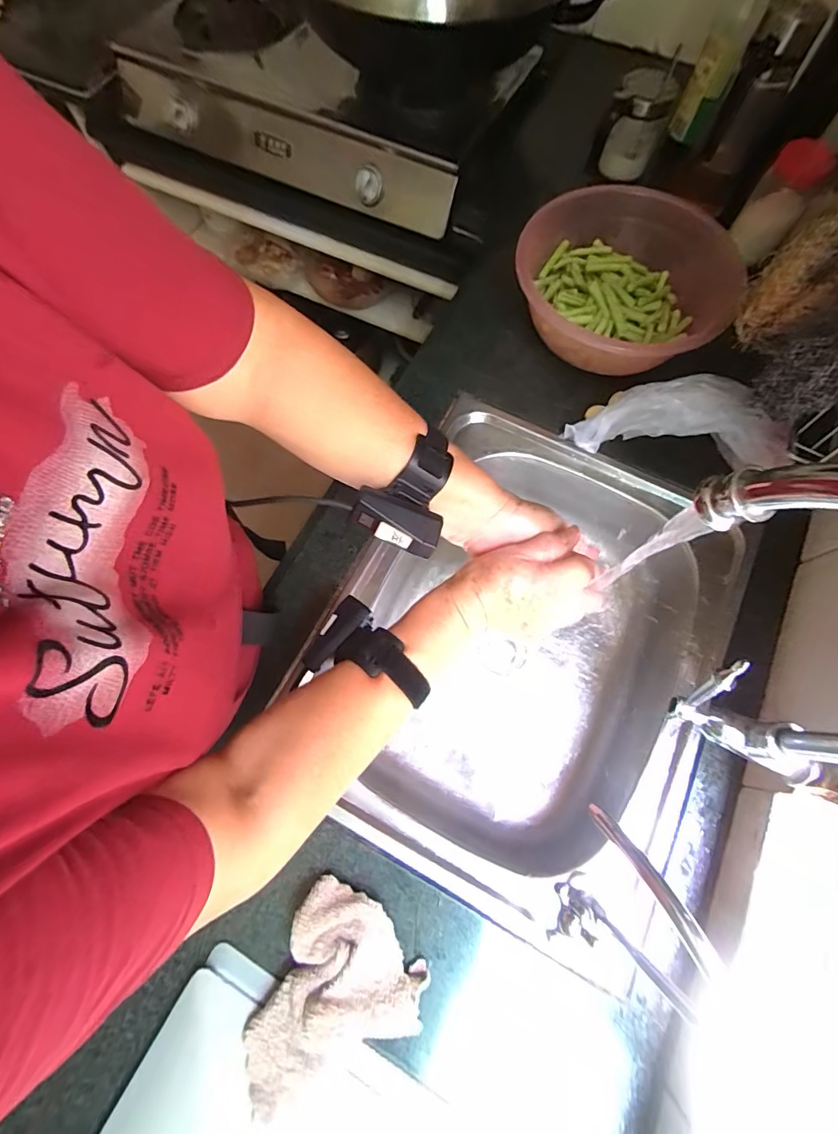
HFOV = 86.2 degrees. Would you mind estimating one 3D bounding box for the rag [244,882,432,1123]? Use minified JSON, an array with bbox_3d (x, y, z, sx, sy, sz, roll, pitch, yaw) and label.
[{"bbox_3d":[-0.062,0.349,0.359,0.117,0.039,0.142,22,73,7],"label":"rag"}]

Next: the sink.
[{"bbox_3d":[0.116,0.096,0.535,0.371,0.138,0.482,26,73,8],"label":"sink"}]

